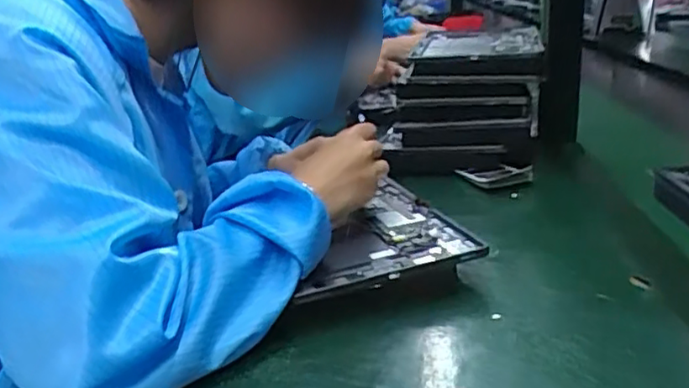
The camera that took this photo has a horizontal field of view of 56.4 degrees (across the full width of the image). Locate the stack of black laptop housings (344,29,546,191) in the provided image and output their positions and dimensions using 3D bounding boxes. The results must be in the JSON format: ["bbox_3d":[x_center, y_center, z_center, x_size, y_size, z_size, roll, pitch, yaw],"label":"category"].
[{"bbox_3d":[0.152,-0.112,0.813,0.183,0.156,0.210,1,21,22],"label":"stack of black laptop housings"}]

